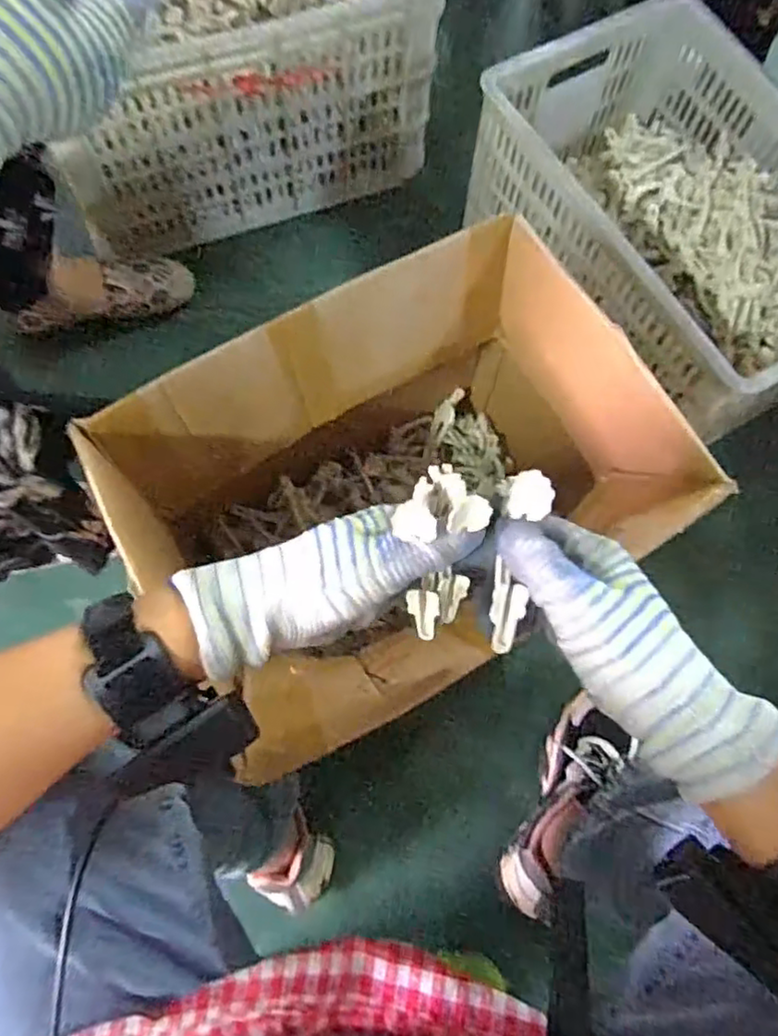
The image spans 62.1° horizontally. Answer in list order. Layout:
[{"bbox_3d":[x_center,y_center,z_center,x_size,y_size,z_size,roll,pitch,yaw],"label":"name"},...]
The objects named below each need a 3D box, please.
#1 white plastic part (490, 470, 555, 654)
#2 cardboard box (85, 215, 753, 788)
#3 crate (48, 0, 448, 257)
[{"bbox_3d":[0.063,0.021,0.320,0.020,0.022,0.092,9,109,2],"label":"white plastic part"},{"bbox_3d":[0.012,-0.007,0.610,0.383,0.317,0.303,-34,76,-10],"label":"cardboard box"},{"bbox_3d":[-0.224,-0.648,0.895,0.511,0.271,0.366,-24,75,-8],"label":"crate"}]

